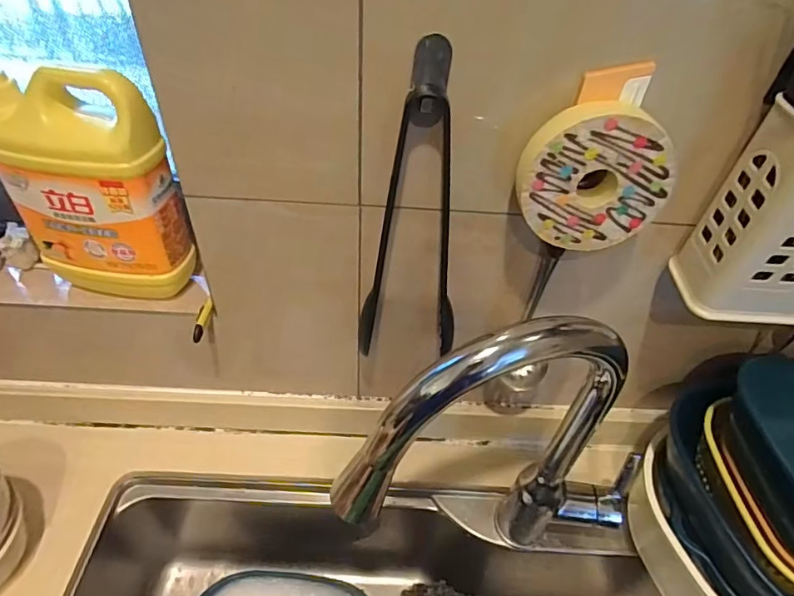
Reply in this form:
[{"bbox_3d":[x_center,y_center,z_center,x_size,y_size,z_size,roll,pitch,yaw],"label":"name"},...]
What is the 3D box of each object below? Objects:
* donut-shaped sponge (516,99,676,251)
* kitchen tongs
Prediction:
[{"bbox_3d":[0.143,-0.090,0.366,0.104,0.102,0.033,1,45,-4],"label":"donut-shaped sponge"},{"bbox_3d":[0.018,-0.062,0.420,0.089,0.277,0.039,5,45,0],"label":"kitchen tongs"}]

